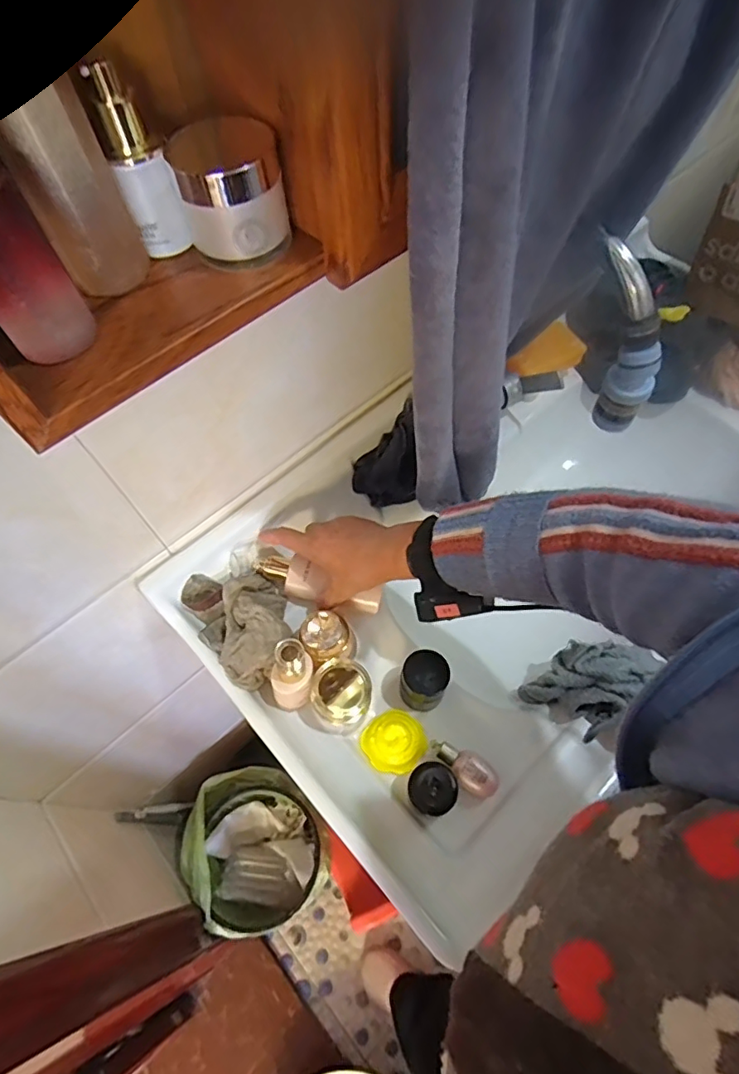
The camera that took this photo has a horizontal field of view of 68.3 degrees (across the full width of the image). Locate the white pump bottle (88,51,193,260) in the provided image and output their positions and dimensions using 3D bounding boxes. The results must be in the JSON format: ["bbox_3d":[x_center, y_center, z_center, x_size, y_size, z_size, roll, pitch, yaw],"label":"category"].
[{"bbox_3d":[-0.124,-0.201,0.300,0.029,0.086,0.025,-32,65,-14],"label":"white pump bottle"}]

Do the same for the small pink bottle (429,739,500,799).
[{"bbox_3d":[0.096,0.230,0.551,0.034,0.021,0.074,-42,68,-18],"label":"small pink bottle"}]

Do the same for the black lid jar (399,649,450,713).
[{"bbox_3d":[0.058,0.152,0.574,0.047,0.060,0.050,-1,62,2],"label":"black lid jar"}]

